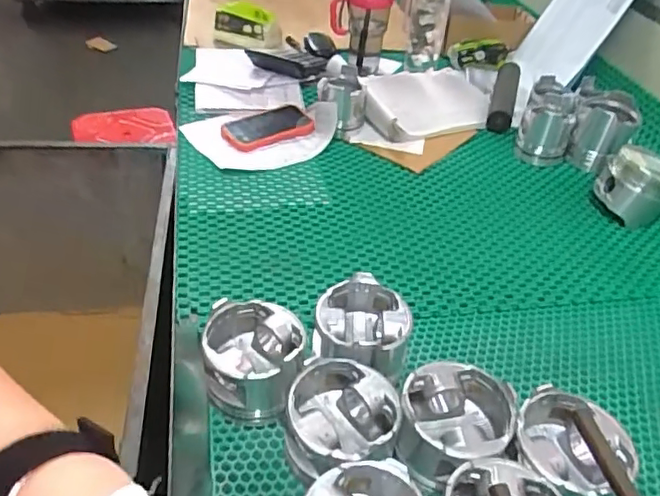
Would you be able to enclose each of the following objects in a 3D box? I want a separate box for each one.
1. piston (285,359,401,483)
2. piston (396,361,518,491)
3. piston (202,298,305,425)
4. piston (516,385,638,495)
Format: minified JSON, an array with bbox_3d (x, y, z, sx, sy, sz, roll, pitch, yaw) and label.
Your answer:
[{"bbox_3d":[0.011,0.159,0.518,0.098,0.064,0.105,-1,42,-3],"label":"piston"},{"bbox_3d":[0.114,0.168,0.524,0.101,0.065,0.113,8,41,6],"label":"piston"},{"bbox_3d":[-0.075,0.115,0.574,0.092,0.090,0.099,3,40,-3],"label":"piston"},{"bbox_3d":[0.209,0.193,0.512,0.097,0.084,0.101,3,40,-3],"label":"piston"}]

